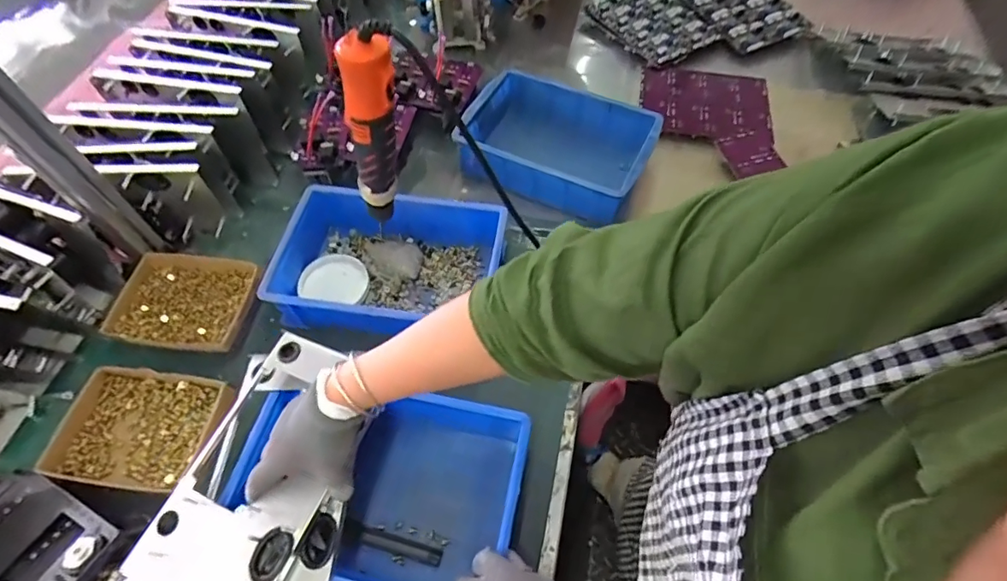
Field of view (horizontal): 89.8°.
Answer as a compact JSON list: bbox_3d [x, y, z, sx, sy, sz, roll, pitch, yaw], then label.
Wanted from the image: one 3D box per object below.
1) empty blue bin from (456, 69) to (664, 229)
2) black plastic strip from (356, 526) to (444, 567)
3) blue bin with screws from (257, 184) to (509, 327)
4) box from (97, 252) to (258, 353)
[{"bbox_3d":[0.086,-0.241,0.832,0.290,0.093,0.195,21,61,12],"label":"empty blue bin"},{"bbox_3d":[-0.116,0.288,0.571,0.095,0.006,0.018,14,60,8],"label":"black plastic strip"},{"bbox_3d":[-0.153,-0.035,0.723,0.303,0.090,0.196,6,59,4],"label":"blue bin with screws"},{"bbox_3d":[-0.442,0.015,0.710,0.192,0.037,0.141,7,59,4],"label":"box"}]

